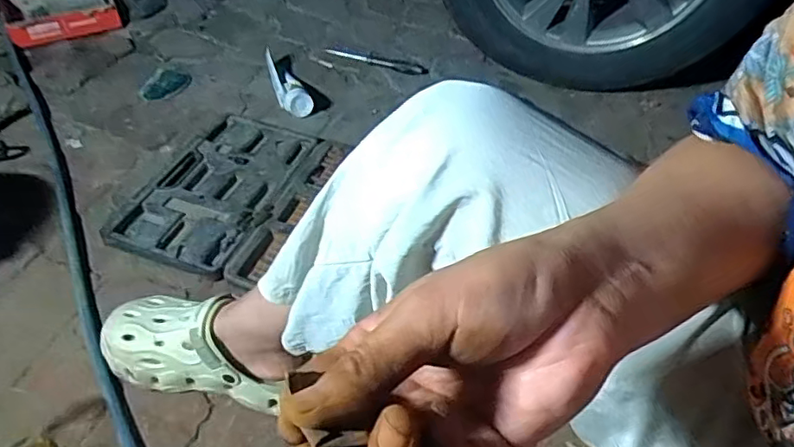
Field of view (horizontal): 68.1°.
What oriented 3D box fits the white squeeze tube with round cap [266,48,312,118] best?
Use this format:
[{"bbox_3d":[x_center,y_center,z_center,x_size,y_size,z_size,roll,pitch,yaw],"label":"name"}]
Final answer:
[{"bbox_3d":[-0.209,-0.271,1.149,0.054,0.075,0.141,-17,52,-21],"label":"white squeeze tube with round cap"}]

